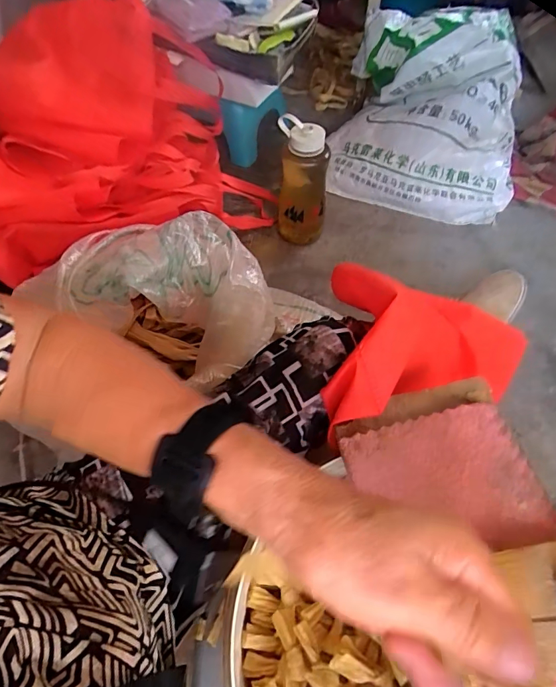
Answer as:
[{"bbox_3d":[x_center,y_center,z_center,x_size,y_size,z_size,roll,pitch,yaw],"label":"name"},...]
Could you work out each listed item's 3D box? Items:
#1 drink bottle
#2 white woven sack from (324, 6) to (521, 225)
[{"bbox_3d":[0.050,-0.330,0.880,0.098,0.234,0.092,-6,56,-4],"label":"drink bottle"},{"bbox_3d":[0.358,-0.562,1.029,0.439,0.310,0.433,8,57,5],"label":"white woven sack"}]

